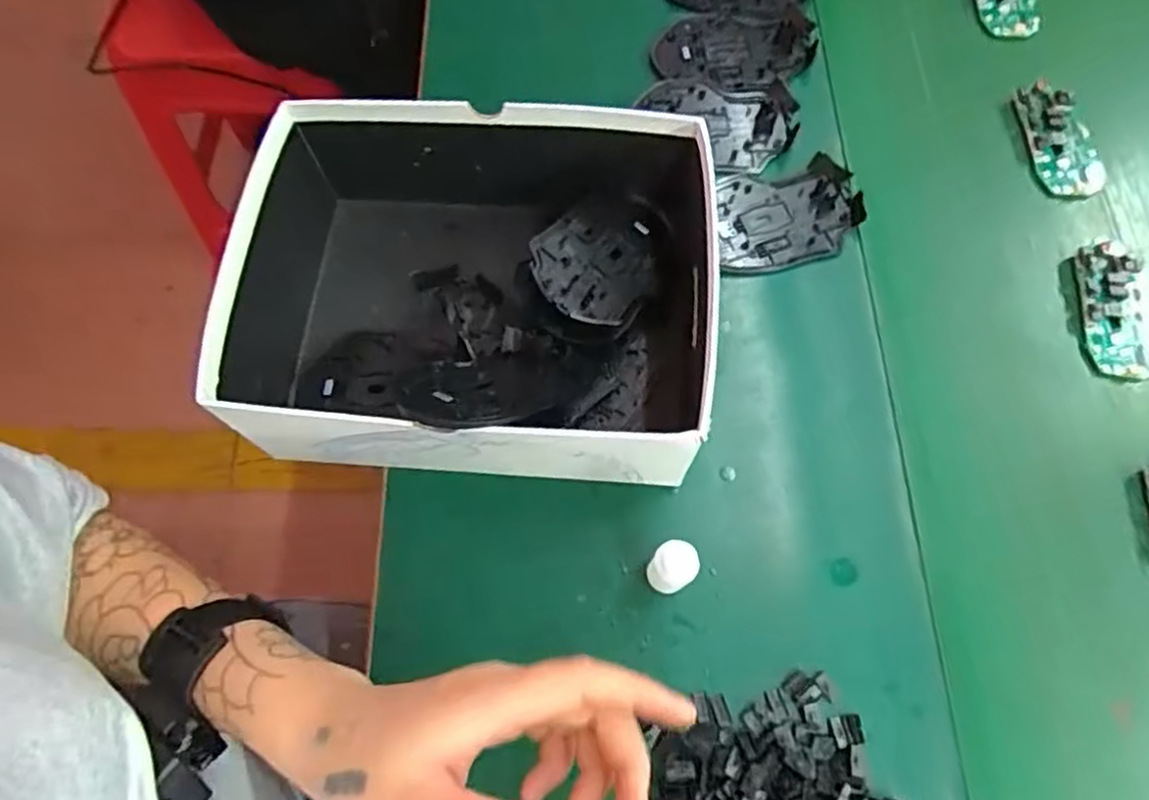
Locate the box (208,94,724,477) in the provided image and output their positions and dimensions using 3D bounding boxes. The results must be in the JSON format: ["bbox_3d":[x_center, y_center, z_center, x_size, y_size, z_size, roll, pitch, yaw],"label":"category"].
[{"bbox_3d":[-0.049,-0.062,0.400,0.257,0.091,0.196,5,69,0],"label":"box"}]

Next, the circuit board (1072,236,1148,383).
[{"bbox_3d":[0.353,-0.059,0.456,0.050,0.014,0.097,4,68,-1],"label":"circuit board"}]

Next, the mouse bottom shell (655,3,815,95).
[{"bbox_3d":[0.118,-0.256,0.522,0.115,0.012,0.074,-4,68,-4],"label":"mouse bottom shell"}]

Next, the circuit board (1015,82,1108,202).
[{"bbox_3d":[0.347,-0.184,0.504,0.045,0.015,0.088,-6,69,-5],"label":"circuit board"}]

